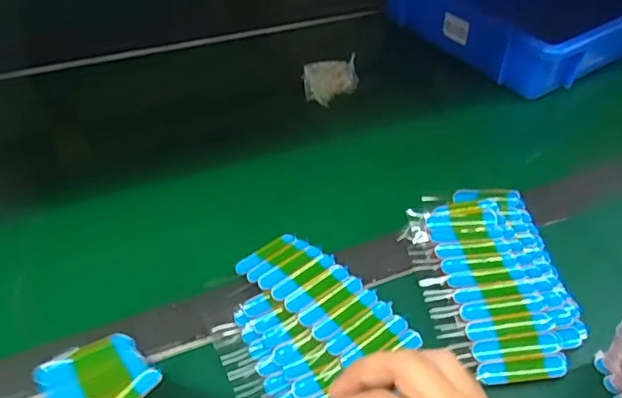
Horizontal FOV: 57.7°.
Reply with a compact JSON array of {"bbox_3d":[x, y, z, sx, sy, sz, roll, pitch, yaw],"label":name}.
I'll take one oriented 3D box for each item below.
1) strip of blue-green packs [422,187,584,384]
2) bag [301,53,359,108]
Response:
[{"bbox_3d":[0.153,0.058,0.453,0.095,0.016,0.177,0,43,-2],"label":"strip of blue-green packs"},{"bbox_3d":[0.022,-0.136,0.648,0.058,0.046,0.032,-2,43,-4],"label":"bag"}]

